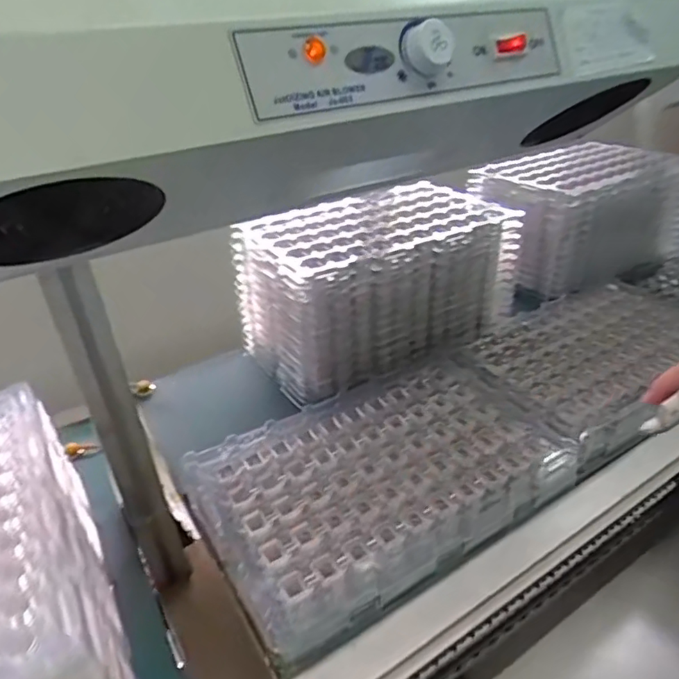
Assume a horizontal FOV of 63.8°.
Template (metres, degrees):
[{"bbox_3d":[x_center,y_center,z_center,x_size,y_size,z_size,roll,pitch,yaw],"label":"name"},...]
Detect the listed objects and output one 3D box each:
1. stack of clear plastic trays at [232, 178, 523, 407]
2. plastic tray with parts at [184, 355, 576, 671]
[{"bbox_3d":[0.052,-0.078,0.742,0.336,0.168,0.191,-17,34,-21],"label":"stack of clear plastic trays"},{"bbox_3d":[0.042,0.126,0.540,0.336,0.039,0.216,-22,38,-24],"label":"plastic tray with parts"}]

